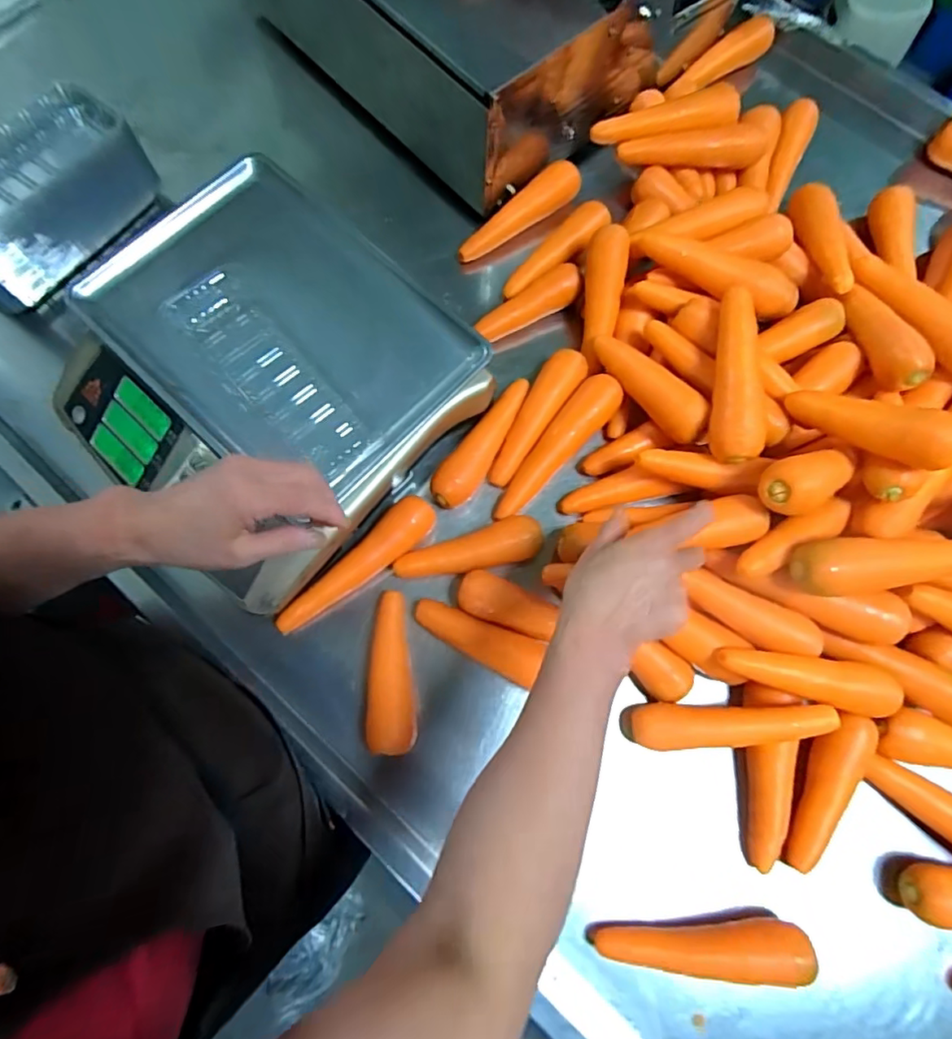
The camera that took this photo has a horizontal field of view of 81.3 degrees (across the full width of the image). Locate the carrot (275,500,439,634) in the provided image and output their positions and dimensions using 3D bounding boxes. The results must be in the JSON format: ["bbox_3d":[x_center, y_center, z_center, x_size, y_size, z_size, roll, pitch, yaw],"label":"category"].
[{"bbox_3d":[-0.114,0.049,0.545,0.040,0.033,0.183,44,78,10],"label":"carrot"}]

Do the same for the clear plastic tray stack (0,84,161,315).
[{"bbox_3d":[-0.470,-0.347,0.599,0.229,0.096,0.112,-43,80,-11],"label":"clear plastic tray stack"}]

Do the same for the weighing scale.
[{"bbox_3d":[-0.206,-0.133,0.546,0.326,0.117,0.328,42,78,9],"label":"weighing scale"}]

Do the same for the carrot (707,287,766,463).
[{"bbox_3d":[0.242,-0.138,0.529,0.044,0.054,0.172,5,75,0],"label":"carrot"}]

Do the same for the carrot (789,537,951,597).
[{"bbox_3d":[0.367,0.040,0.492,0.177,0.042,0.048,-4,75,-2],"label":"carrot"}]

